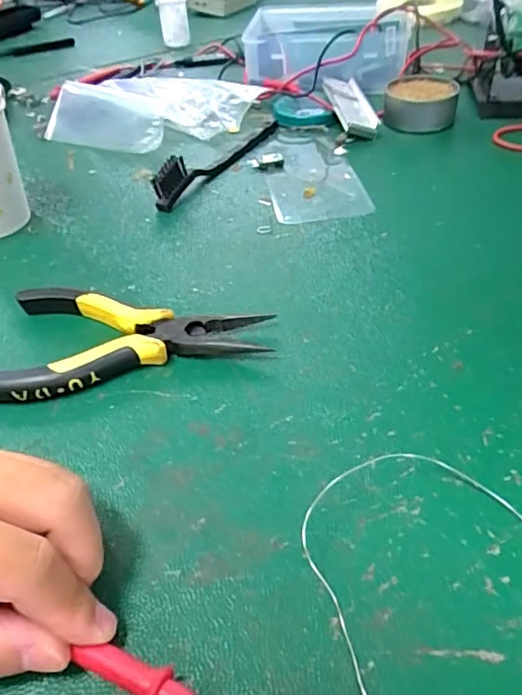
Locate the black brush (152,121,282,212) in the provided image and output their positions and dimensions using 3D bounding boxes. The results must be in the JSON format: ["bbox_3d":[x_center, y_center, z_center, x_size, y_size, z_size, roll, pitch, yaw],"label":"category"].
[{"bbox_3d":[-0.031,-0.161,0.453,0.013,0.033,0.157,24,50,27],"label":"black brush"}]

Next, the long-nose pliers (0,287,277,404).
[{"bbox_3d":[-0.074,-0.008,0.309,0.146,0.017,0.077,-7,43,-2],"label":"long-nose pliers"}]

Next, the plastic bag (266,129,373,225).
[{"bbox_3d":[0.039,-0.148,0.458,0.069,0.004,0.159,-8,43,-3],"label":"plastic bag"}]

